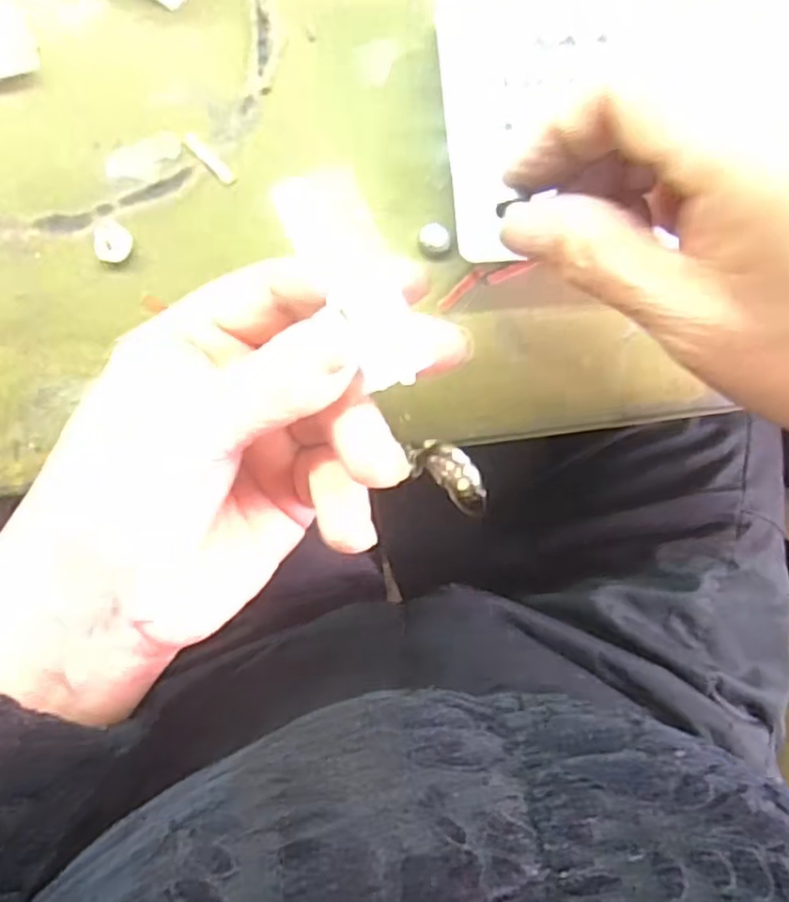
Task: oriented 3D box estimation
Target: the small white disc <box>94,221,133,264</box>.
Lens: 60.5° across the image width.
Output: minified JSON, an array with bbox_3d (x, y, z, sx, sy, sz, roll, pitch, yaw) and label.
[{"bbox_3d":[-0.094,-0.070,0.227,0.012,0.004,0.014,-1,86,-7],"label":"small white disc"}]

